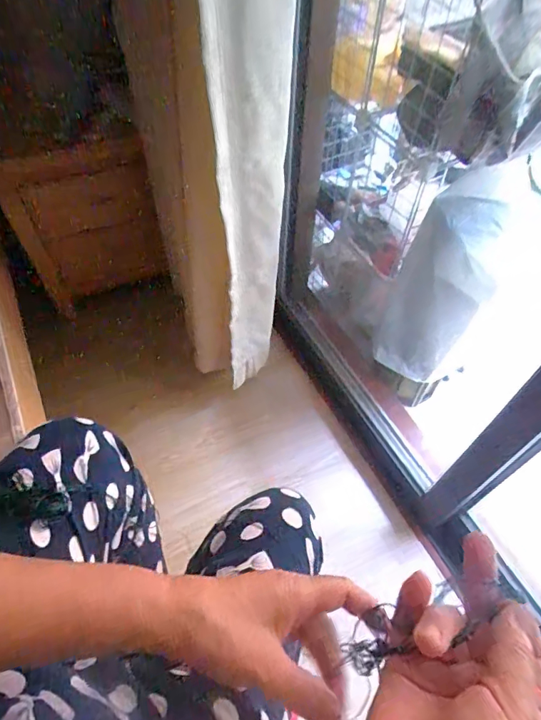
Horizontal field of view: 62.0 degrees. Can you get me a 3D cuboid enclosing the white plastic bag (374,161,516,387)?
[{"bbox_3d":[0.376,-0.162,1.013,0.170,0.506,0.147,17,50,9],"label":"white plastic bag"}]

